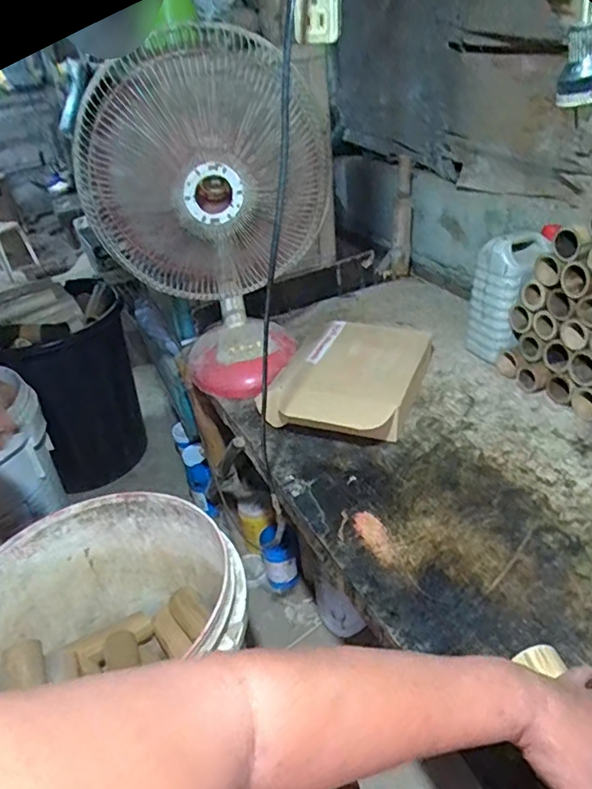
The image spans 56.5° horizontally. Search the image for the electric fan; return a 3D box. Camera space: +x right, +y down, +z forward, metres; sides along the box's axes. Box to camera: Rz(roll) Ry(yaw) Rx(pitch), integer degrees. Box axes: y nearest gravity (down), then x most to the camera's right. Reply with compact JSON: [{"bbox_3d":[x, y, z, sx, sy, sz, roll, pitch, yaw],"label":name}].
[{"bbox_3d":[-0.133,-0.270,0.938,0.381,0.547,0.241,-4,31,1],"label":"electric fan"}]

